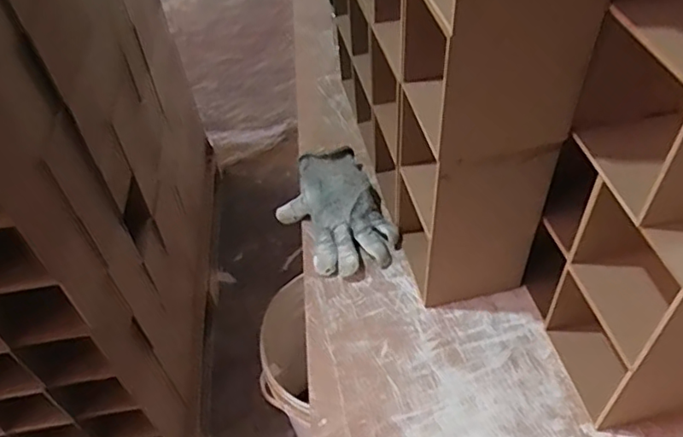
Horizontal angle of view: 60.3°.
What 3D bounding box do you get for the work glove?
[{"bbox_3d":[-0.006,-0.008,0.718,0.121,0.043,0.184,-23,48,-15],"label":"work glove"}]

